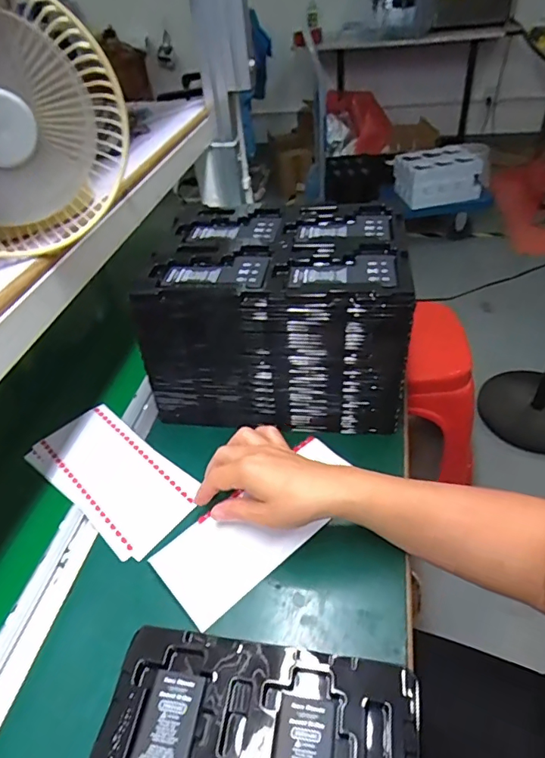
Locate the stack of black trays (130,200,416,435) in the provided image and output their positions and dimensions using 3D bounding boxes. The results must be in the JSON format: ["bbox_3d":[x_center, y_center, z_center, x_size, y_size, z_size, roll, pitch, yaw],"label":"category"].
[{"bbox_3d":[0.014,-0.072,0.577,0.265,0.187,0.193,2,42,10],"label":"stack of black trays"}]

